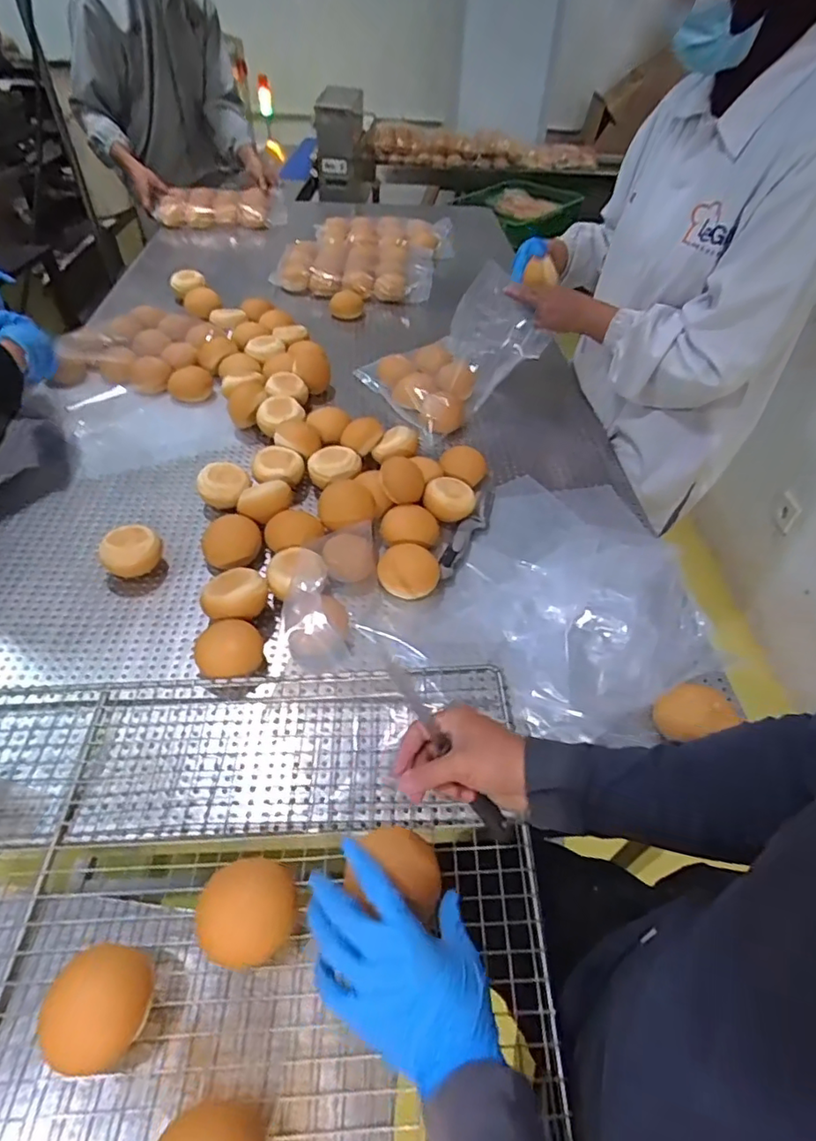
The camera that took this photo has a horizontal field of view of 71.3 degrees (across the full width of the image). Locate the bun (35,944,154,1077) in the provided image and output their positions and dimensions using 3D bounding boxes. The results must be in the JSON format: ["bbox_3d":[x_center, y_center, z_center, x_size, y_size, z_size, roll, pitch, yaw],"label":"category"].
[{"bbox_3d":[-0.240,0.337,0.440,0.063,0.041,0.078,4,47,0],"label":"bun"}]

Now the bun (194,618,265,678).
[{"bbox_3d":[-0.210,0.096,0.668,0.067,0.045,0.070,2,47,-2],"label":"bun"}]

